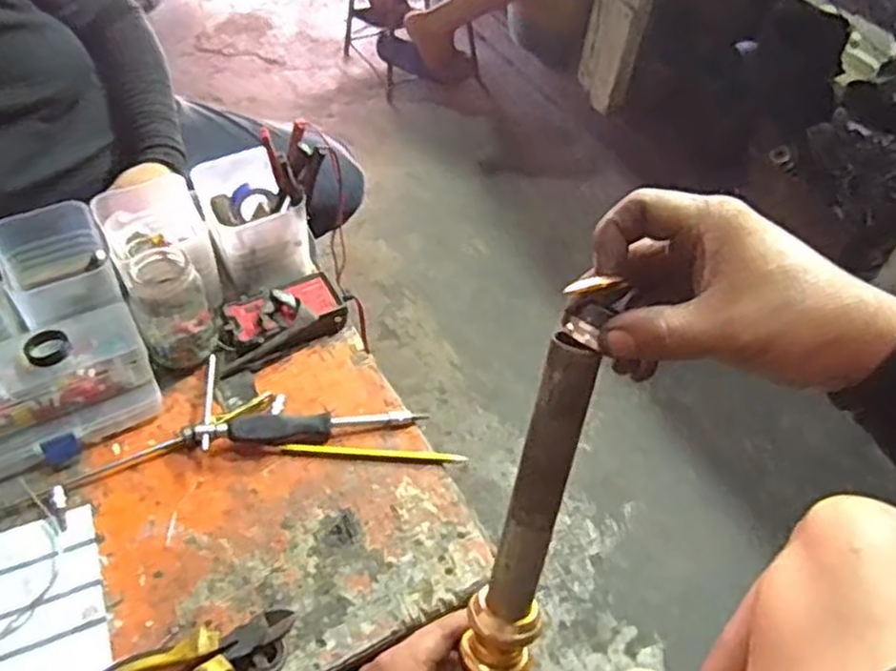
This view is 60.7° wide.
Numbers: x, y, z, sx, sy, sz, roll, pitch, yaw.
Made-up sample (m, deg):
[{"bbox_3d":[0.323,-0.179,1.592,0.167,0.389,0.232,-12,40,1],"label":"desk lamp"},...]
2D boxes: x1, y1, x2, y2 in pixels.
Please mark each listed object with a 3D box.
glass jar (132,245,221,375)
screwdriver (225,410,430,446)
[{"bbox_3d":[-0.241,-0.023,0.676,0.064,0.095,0.060,2,49,-3],"label":"glass jar"},{"bbox_3d":[-0.102,0.077,0.653,0.162,0.022,0.022,-7,50,-10],"label":"screwdriver"}]

